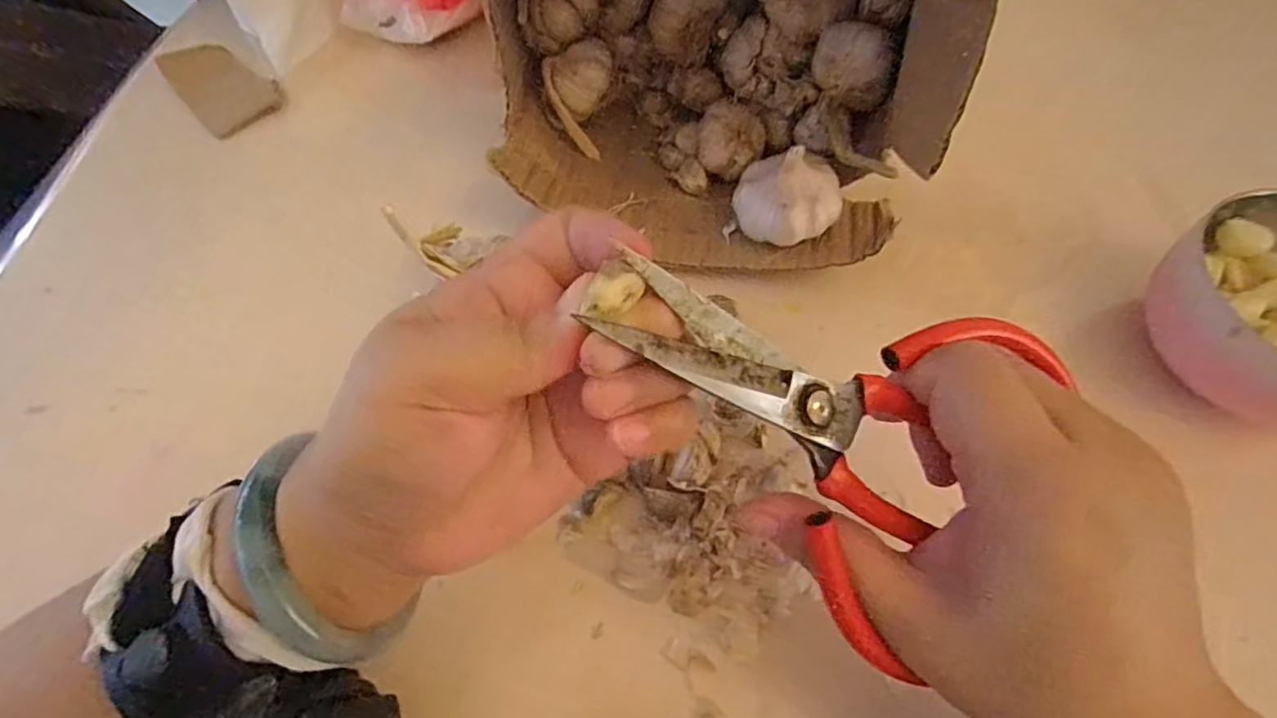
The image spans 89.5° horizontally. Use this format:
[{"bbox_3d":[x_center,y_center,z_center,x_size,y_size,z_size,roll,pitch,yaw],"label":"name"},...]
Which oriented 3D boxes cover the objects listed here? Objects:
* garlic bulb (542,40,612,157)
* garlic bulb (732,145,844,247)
[{"bbox_3d":[-0.036,-0.161,0.399,0.041,0.044,0.057,-5,60,-4],"label":"garlic bulb"},{"bbox_3d":[0.082,-0.088,0.352,0.054,0.050,0.045,17,61,8],"label":"garlic bulb"}]

